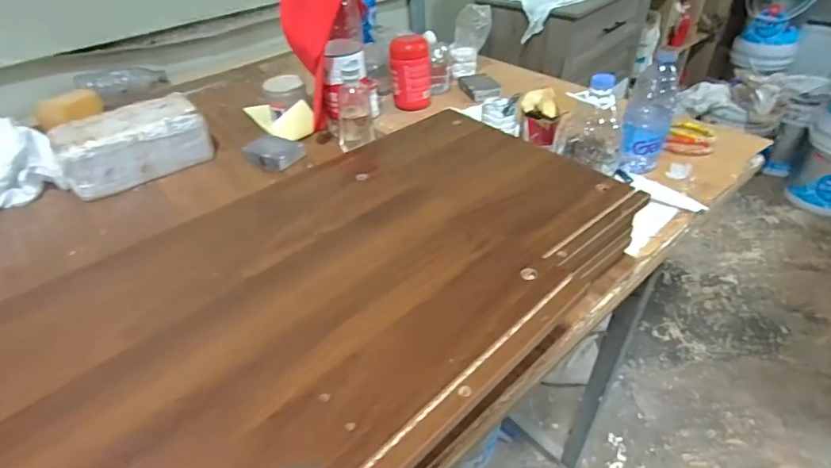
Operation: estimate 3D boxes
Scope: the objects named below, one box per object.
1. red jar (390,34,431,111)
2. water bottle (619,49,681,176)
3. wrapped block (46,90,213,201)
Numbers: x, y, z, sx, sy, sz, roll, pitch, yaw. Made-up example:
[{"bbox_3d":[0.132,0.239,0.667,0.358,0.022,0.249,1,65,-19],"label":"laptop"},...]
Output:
[{"bbox_3d":[-0.011,-0.344,1.005,0.086,0.144,0.070,-4,39,2],"label":"red jar"},{"bbox_3d":[0.376,-0.189,0.745,0.068,0.183,0.068,16,44,25],"label":"water bottle"},{"bbox_3d":[-0.521,-0.167,0.862,0.249,0.104,0.109,-28,44,-25],"label":"wrapped block"}]

